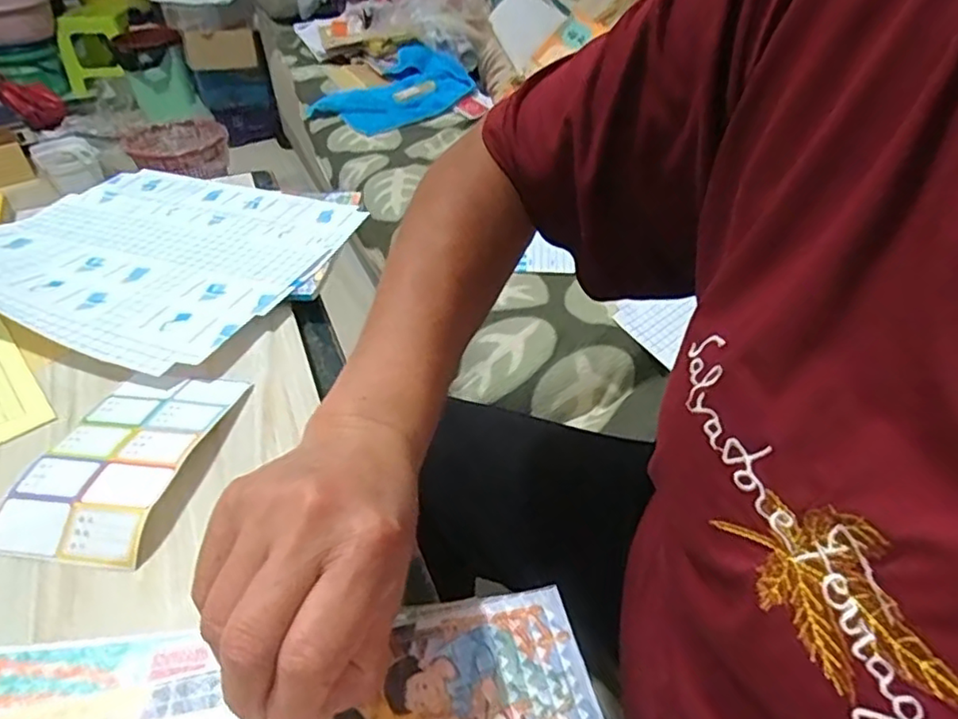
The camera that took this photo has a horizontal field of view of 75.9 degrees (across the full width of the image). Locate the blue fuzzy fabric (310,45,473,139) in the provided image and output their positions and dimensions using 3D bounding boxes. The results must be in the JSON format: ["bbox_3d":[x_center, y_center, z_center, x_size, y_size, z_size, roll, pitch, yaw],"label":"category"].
[{"bbox_3d":[-0.179,-0.578,1.307,0.262,0.065,0.311,32,51,33],"label":"blue fuzzy fabric"}]

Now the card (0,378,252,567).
[{"bbox_3d":[-0.212,0.053,0.367,0.086,0.014,0.137,5,41,7],"label":"card"}]

